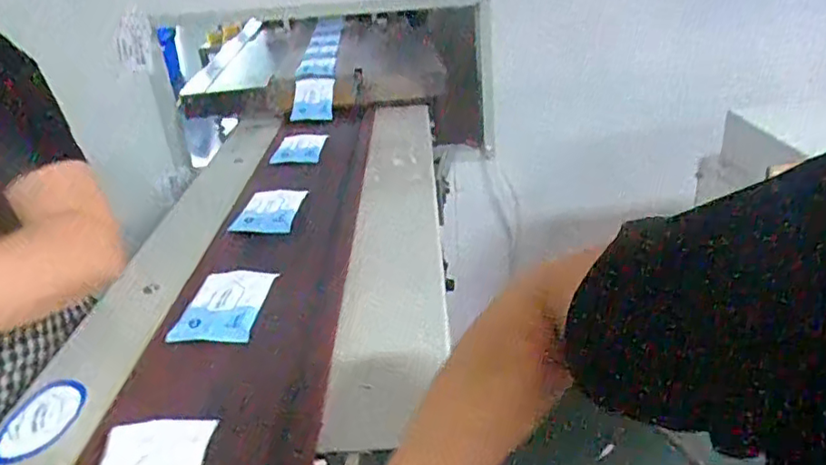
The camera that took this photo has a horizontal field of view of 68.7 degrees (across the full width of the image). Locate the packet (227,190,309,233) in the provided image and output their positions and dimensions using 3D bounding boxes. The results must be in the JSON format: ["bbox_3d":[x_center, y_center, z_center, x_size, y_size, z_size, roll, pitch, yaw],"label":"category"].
[{"bbox_3d":[-0.228,-0.041,0.967,0.093,0.022,0.160,-2,29,3],"label":"packet"}]

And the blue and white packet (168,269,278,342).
[{"bbox_3d":[-0.217,0.082,0.705,0.088,0.010,0.148,-1,29,5],"label":"blue and white packet"}]

